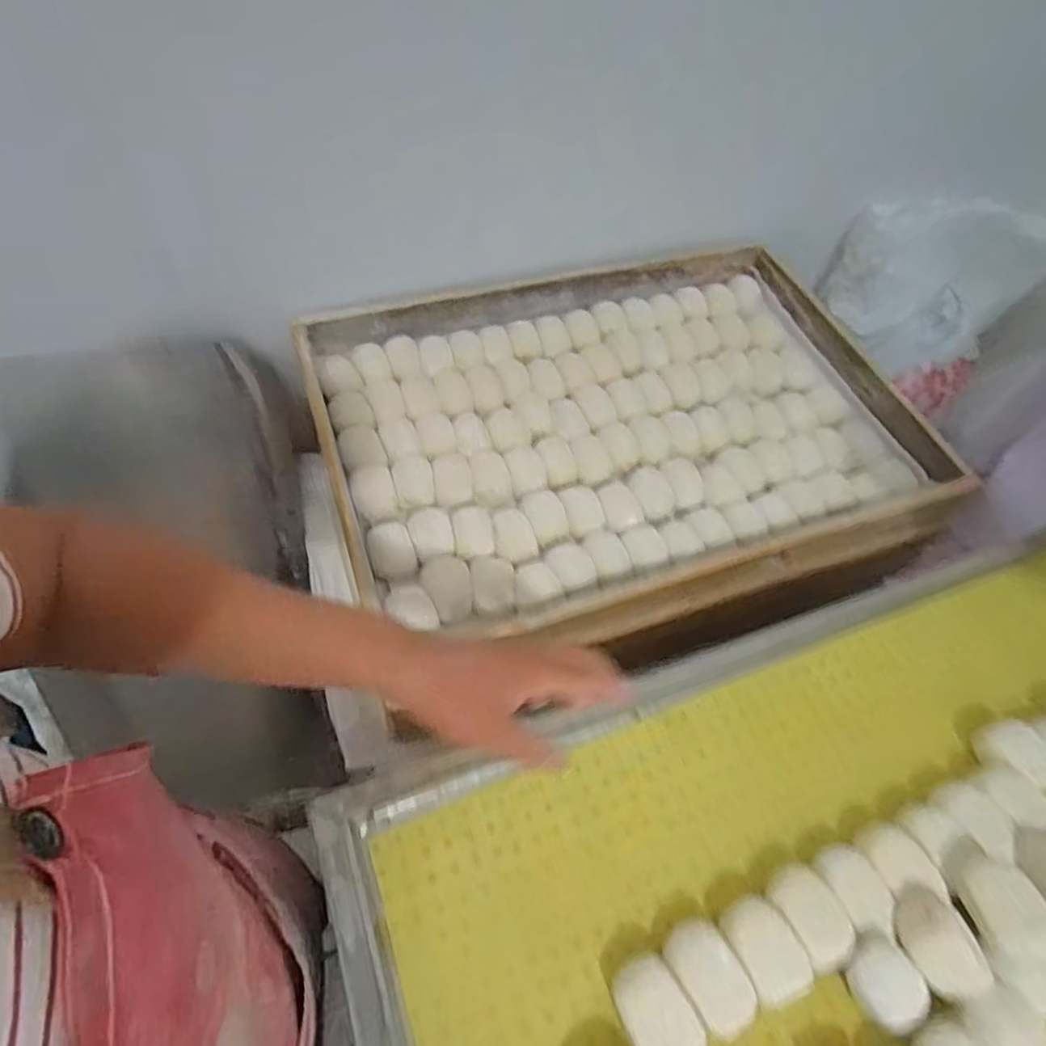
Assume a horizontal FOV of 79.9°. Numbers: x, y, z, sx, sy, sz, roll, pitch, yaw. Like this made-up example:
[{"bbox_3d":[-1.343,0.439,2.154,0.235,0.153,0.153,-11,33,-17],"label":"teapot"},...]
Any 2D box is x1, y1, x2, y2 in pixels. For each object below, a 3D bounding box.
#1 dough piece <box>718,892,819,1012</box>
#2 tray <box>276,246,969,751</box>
[{"bbox_3d":[0.198,0.352,0.515,0.051,0.034,0.072,-16,62,-17],"label":"dough piece"},{"bbox_3d":[0.138,-0.142,0.872,0.784,0.069,0.559,-16,58,-16],"label":"tray"}]

